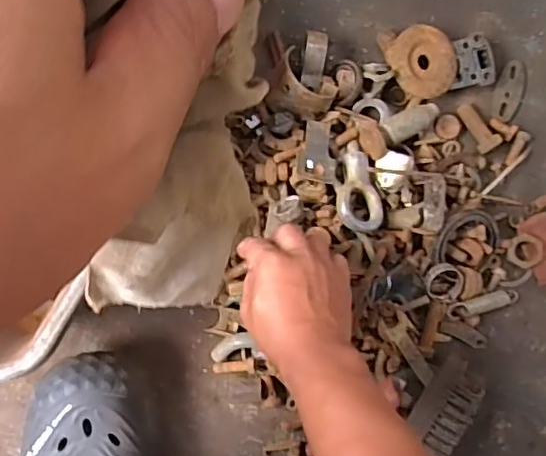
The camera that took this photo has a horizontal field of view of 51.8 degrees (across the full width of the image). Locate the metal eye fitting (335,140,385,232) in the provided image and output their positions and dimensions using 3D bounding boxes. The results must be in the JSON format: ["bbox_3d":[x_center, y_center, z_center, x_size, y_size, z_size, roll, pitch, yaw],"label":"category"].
[{"bbox_3d":[0.081,-0.041,0.530,0.044,0.015,0.090,1,72,-8],"label":"metal eye fitting"}]

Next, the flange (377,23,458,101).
[{"bbox_3d":[0.148,-0.165,0.565,0.073,0.026,0.068,-2,95,-13],"label":"flange"}]

